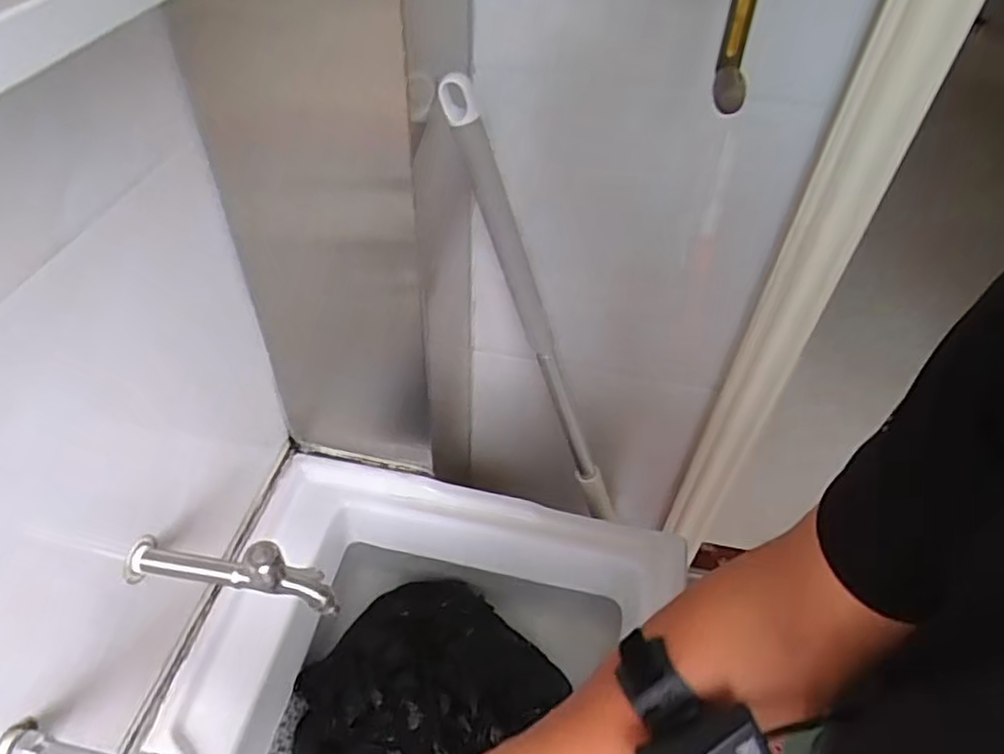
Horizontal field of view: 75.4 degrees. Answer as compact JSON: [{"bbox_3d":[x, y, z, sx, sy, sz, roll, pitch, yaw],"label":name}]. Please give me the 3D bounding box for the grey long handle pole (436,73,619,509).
[{"bbox_3d":[0.044,-0.036,0.751,0.051,0.618,0.047,-1,43,26],"label":"grey long handle pole"}]

